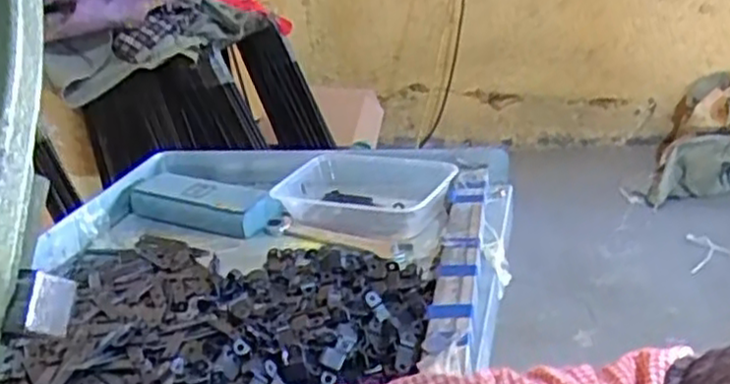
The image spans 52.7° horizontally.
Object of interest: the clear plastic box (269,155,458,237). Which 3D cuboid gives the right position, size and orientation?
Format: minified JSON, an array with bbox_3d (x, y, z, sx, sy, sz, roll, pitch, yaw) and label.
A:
[{"bbox_3d":[0.001,0.004,0.722,0.164,0.047,0.104,5,25,24],"label":"clear plastic box"}]

